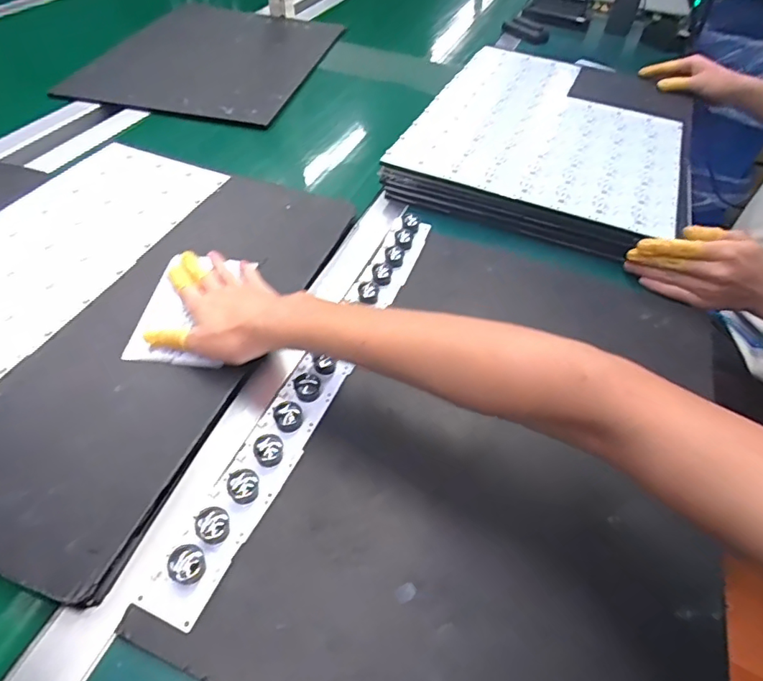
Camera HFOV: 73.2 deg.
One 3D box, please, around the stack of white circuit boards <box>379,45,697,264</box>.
[{"bbox_3d":[0.254,-0.297,0.749,0.362,0.056,0.464,22,50,15],"label":"stack of white circuit boards"}]

